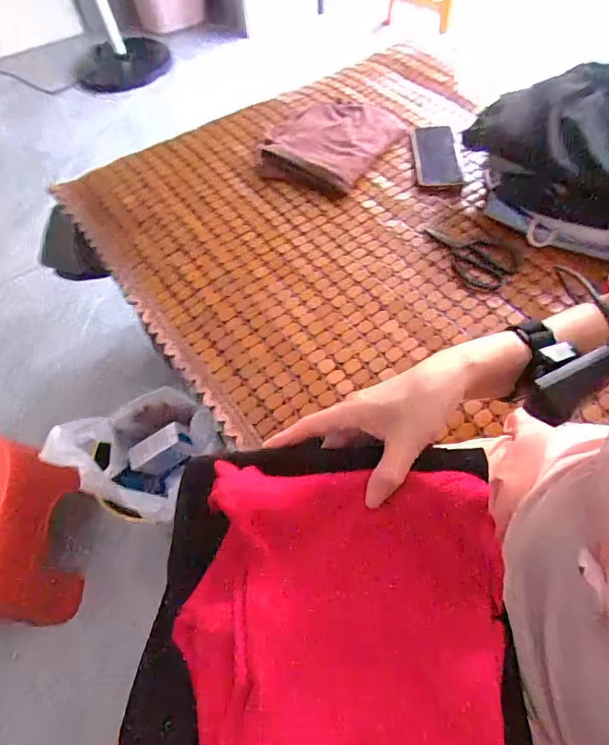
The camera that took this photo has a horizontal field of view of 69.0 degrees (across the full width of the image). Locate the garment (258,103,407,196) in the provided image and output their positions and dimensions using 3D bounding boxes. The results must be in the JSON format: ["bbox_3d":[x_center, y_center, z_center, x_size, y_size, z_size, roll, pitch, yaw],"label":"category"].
[{"bbox_3d":[0.039,-0.423,0.807,0.207,0.034,0.261,32,64,18],"label":"garment"}]

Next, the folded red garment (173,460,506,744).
[{"bbox_3d":[0.023,0.164,0.288,0.202,0.046,0.193,4,59,3],"label":"folded red garment"}]

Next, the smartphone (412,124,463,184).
[{"bbox_3d":[0.234,-0.390,0.788,0.077,0.010,0.152,2,67,-7],"label":"smartphone"}]

